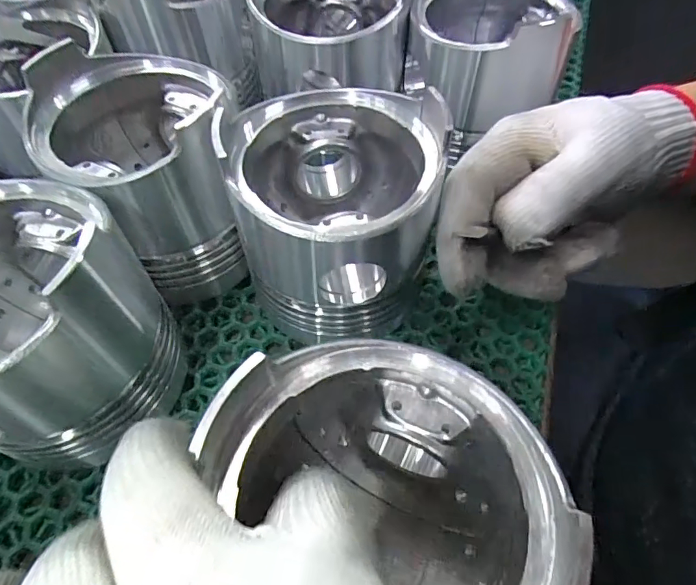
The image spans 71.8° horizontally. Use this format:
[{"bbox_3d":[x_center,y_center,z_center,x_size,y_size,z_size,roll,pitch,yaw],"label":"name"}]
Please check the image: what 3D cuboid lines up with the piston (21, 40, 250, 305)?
[{"bbox_3d":[-0.088,-0.054,0.221,0.077,0.081,0.083,-10,55,-4],"label":"piston"}]

